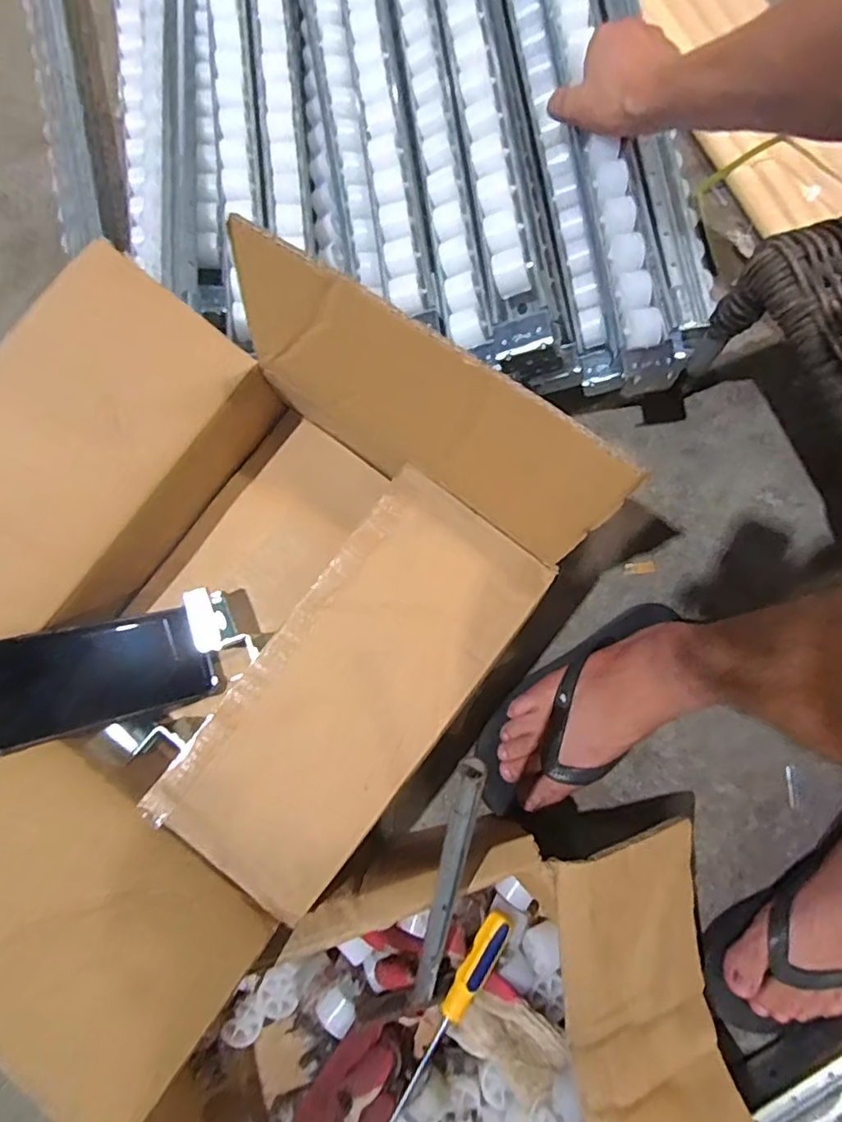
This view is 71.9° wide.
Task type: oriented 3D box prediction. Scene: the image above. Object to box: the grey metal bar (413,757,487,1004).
[{"bbox_3d":[0.015,0.235,0.396,0.015,0.019,0.294,7,123,1],"label":"grey metal bar"}]

